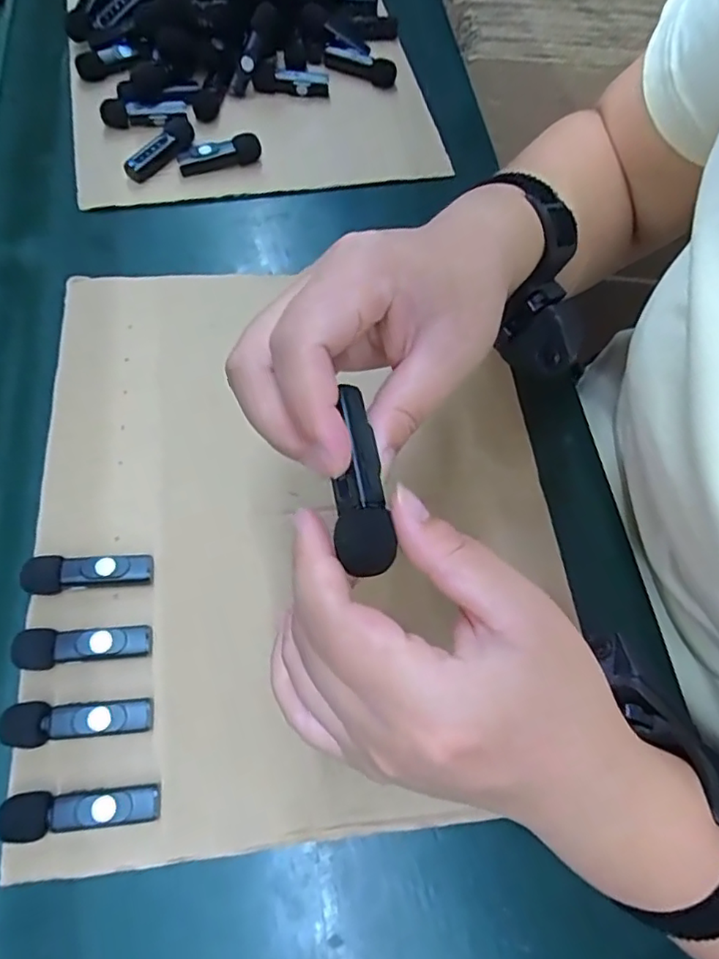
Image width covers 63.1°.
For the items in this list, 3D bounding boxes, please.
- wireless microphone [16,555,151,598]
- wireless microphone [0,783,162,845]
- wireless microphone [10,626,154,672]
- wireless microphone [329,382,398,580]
[{"bbox_3d":[-0.144,0.051,0.313,0.063,0.019,0.019,-4,66,-4],"label":"wireless microphone"},{"bbox_3d":[-0.126,0.151,0.267,0.067,0.016,0.018,-3,66,-4],"label":"wireless microphone"},{"bbox_3d":[-0.139,0.087,0.299,0.064,0.021,0.019,-2,66,-3],"label":"wireless microphone"},{"bbox_3d":[0.000,-0.001,0.193,0.018,0.012,0.064,-3,74,-4],"label":"wireless microphone"}]

